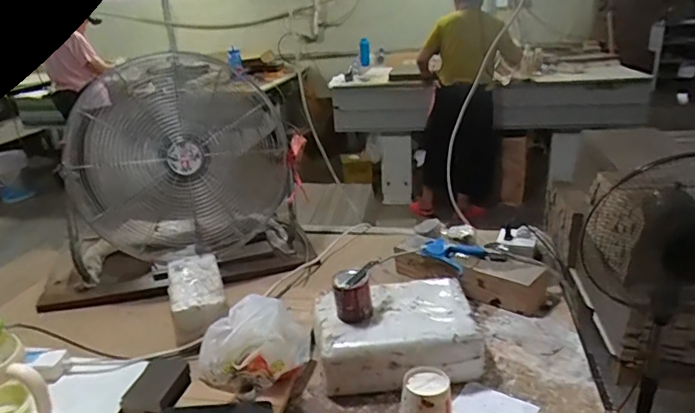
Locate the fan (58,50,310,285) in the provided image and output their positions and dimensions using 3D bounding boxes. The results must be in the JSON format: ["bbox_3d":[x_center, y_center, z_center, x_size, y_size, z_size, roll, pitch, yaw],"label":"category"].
[{"bbox_3d":[-0.406,-0.099,1.255,0.530,0.478,0.284,-10,24,-16],"label":"fan"}]

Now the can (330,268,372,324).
[{"bbox_3d":[0.009,0.156,0.888,0.065,0.077,0.063,-5,23,-3],"label":"can"}]

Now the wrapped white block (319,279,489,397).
[{"bbox_3d":[0.082,0.222,0.909,0.267,0.091,0.195,-5,23,-3],"label":"wrapped white block"}]

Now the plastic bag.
[{"bbox_3d":[-0.173,0.229,0.889,0.178,0.115,0.160,4,24,16],"label":"plastic bag"}]

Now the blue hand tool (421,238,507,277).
[{"bbox_3d":[0.240,0.105,1.093,0.094,0.025,0.169,-22,29,-37],"label":"blue hand tool"}]

